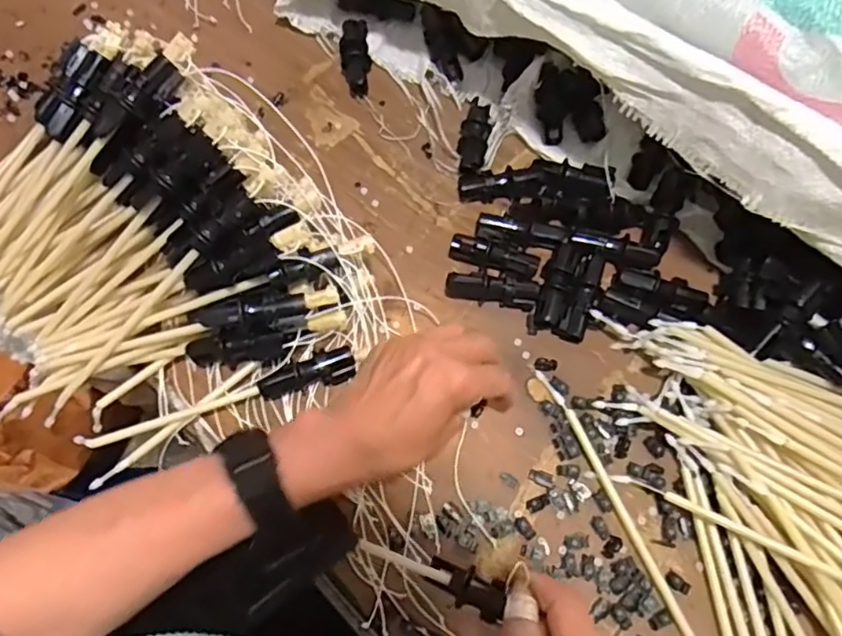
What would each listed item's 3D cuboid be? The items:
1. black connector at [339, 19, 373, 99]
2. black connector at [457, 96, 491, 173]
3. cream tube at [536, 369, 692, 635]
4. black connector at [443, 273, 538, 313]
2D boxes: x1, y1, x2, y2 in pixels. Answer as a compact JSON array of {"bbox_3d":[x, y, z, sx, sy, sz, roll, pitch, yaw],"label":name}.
[{"bbox_3d":[-0.055,-0.220,0.521,0.026,0.017,0.067,-7,72,-3],"label":"black connector"},{"bbox_3d":[0.043,-0.147,0.496,0.023,0.018,0.064,9,71,2],"label":"black connector"},{"bbox_3d":[0.137,0.138,0.403,0.010,0.010,0.232,-24,73,-8],"label":"cream tube"},{"bbox_3d":[0.053,-0.021,0.454,0.067,0.023,0.018,11,72,3],"label":"black connector"}]

